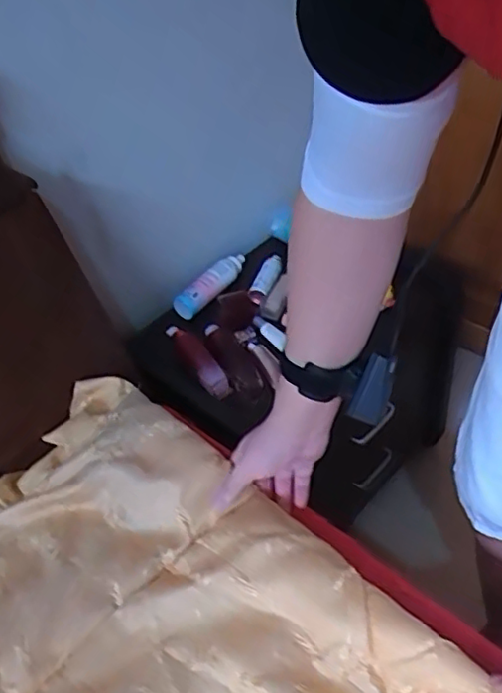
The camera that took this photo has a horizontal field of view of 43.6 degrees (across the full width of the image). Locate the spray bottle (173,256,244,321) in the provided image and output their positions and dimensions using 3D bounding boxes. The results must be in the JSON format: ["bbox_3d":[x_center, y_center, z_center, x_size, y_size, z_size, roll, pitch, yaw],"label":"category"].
[{"bbox_3d":[-0.066,-0.110,1.087,0.051,0.037,0.173,24,53,32],"label":"spray bottle"}]

